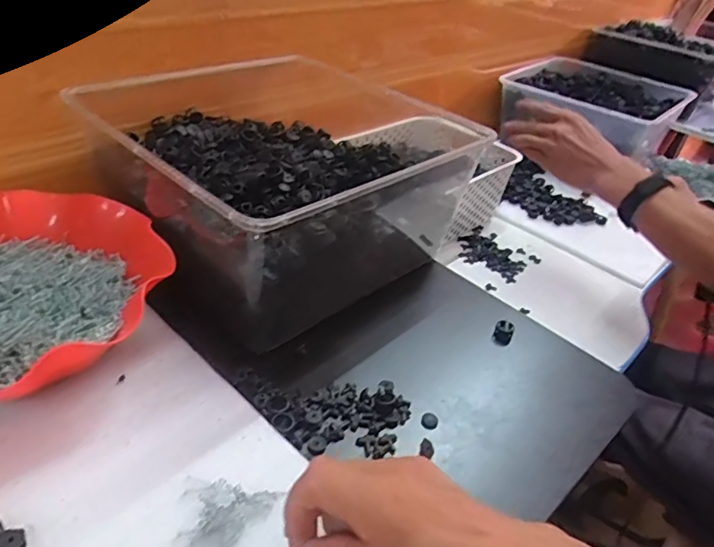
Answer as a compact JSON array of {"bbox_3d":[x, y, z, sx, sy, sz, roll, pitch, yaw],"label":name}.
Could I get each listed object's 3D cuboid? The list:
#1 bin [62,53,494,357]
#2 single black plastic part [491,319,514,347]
[{"bbox_3d":[-0.084,-0.101,0.547,0.302,0.129,0.338,-26,48,-37],"label":"bin"},{"bbox_3d":[0.135,0.054,0.495,0.017,0.017,0.017,18,38,14],"label":"single black plastic part"}]

